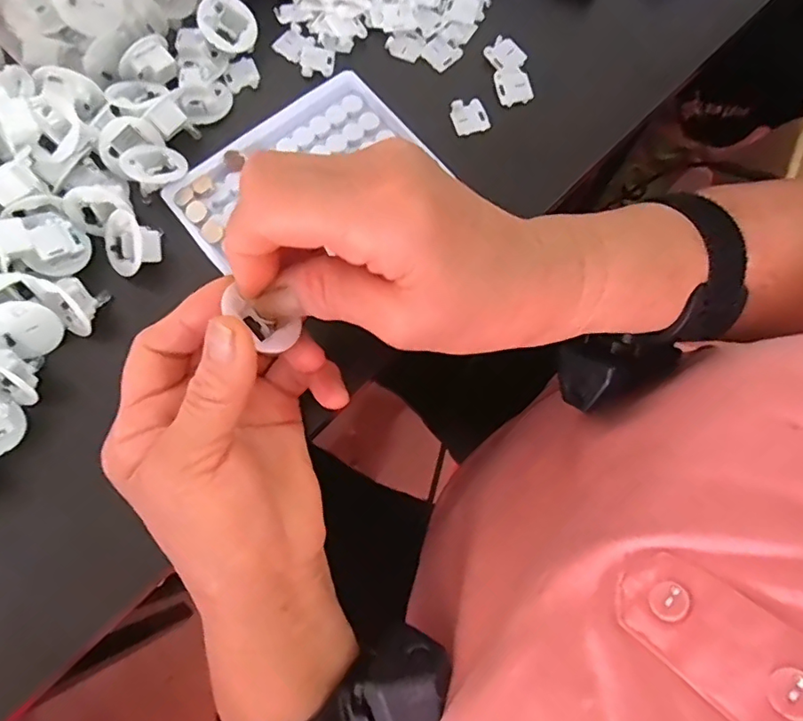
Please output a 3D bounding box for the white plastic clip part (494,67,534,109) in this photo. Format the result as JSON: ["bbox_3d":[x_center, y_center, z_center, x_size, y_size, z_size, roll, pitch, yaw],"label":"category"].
[{"bbox_3d":[0.067,-0.165,0.322,0.019,0.005,0.022,-14,76,-5],"label":"white plastic clip part"}]

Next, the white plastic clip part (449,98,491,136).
[{"bbox_3d":[0.041,-0.144,0.316,0.020,0.005,0.021,-17,76,-6],"label":"white plastic clip part"}]

